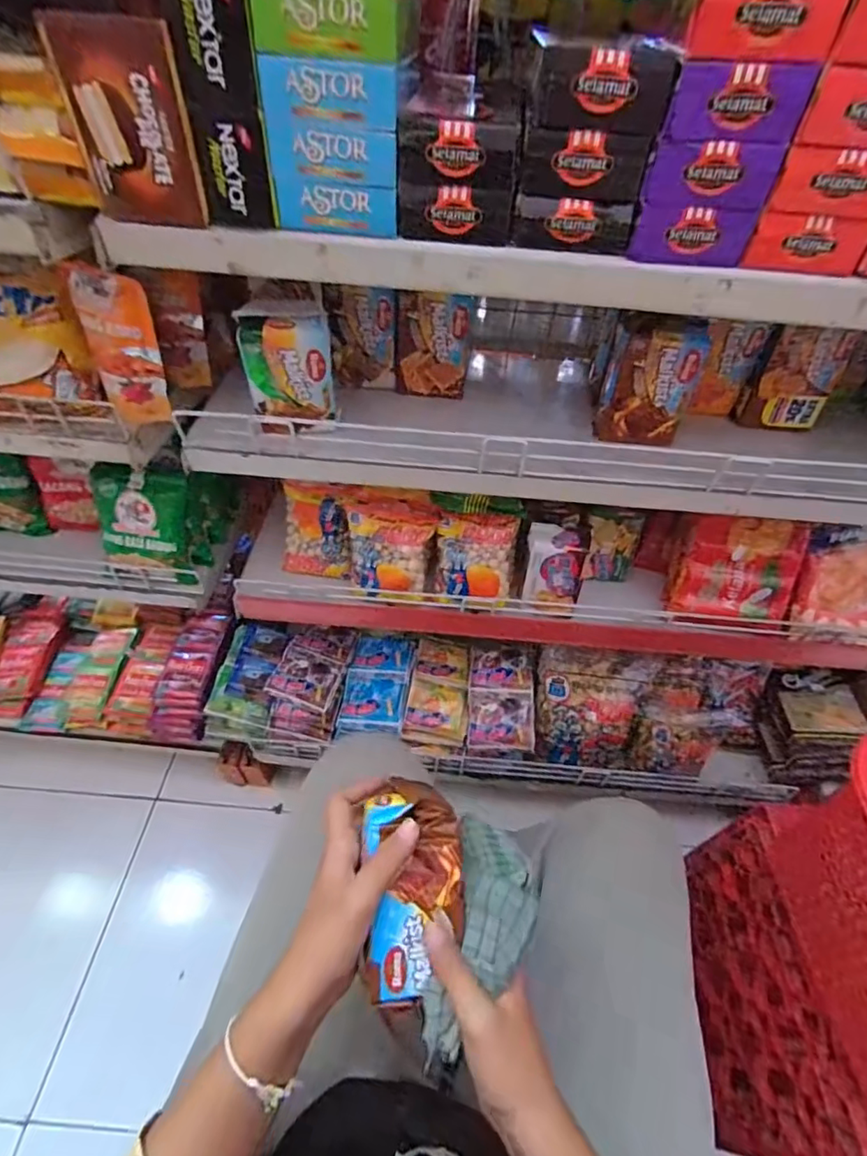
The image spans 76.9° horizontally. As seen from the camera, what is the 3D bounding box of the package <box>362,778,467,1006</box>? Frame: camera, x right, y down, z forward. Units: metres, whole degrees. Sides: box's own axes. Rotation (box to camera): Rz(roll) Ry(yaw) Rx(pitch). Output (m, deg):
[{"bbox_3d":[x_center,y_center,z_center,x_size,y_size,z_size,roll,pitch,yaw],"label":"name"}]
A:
[{"bbox_3d":[-0.012,0.203,0.360,0.068,0.022,0.130,4,79,0],"label":"package"}]

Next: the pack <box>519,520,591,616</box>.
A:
[{"bbox_3d":[0.154,-0.006,0.707,0.075,0.125,0.044,10,50,5],"label":"pack"}]

